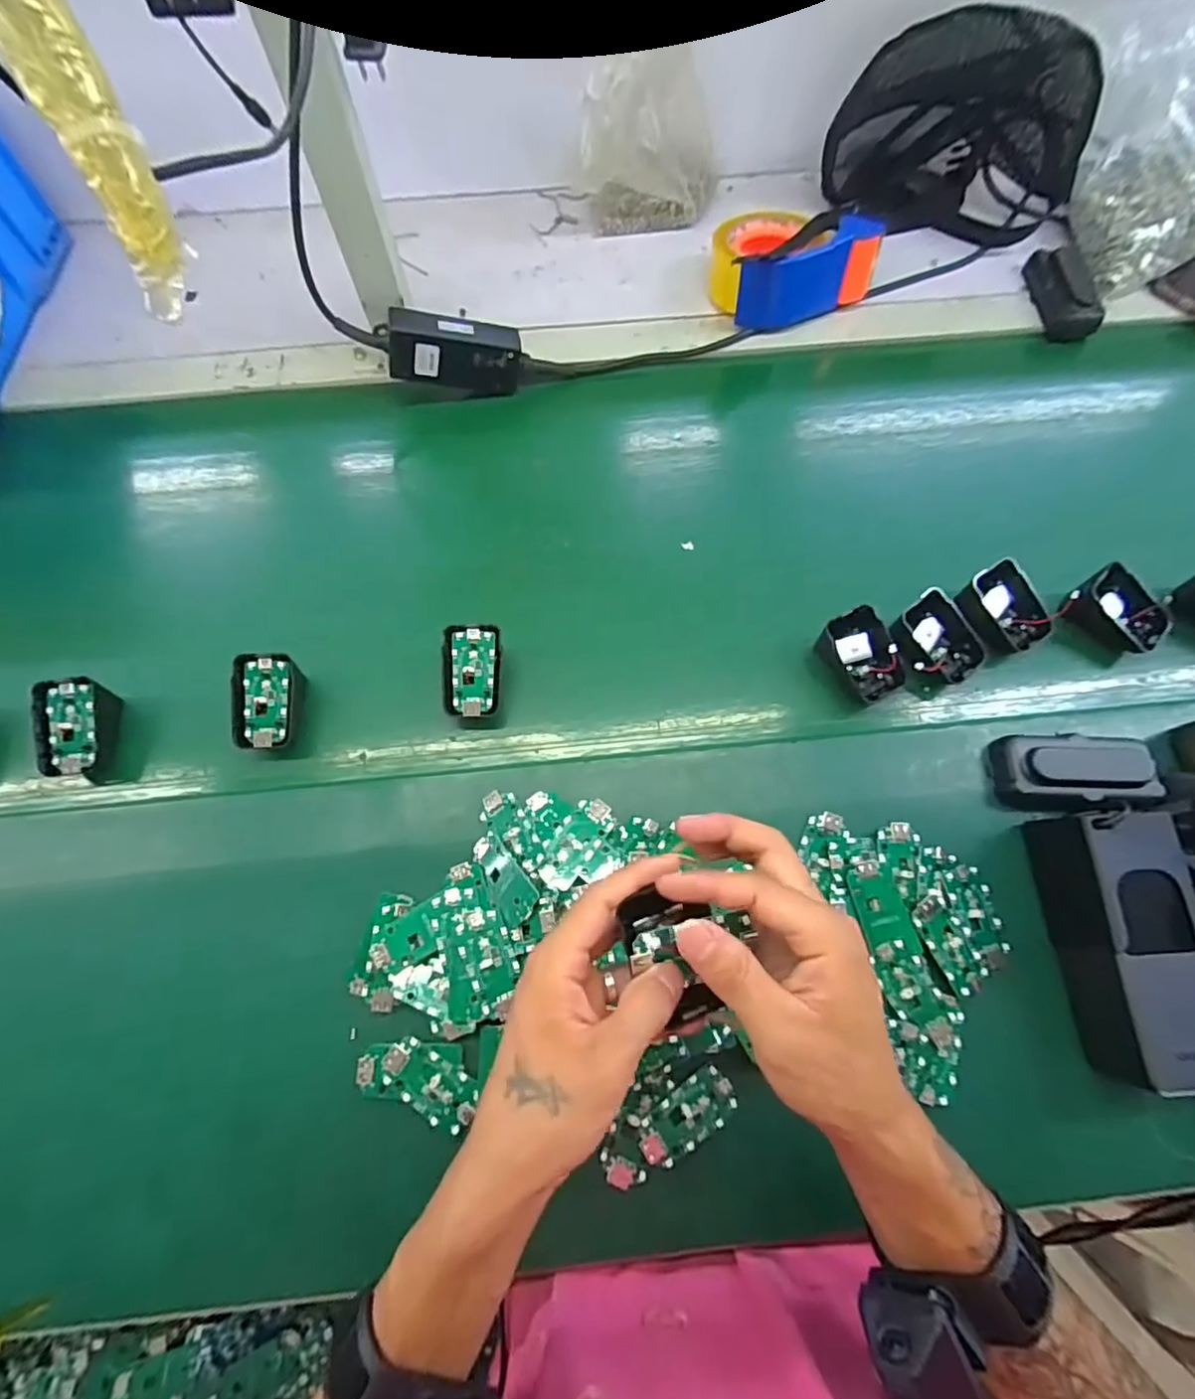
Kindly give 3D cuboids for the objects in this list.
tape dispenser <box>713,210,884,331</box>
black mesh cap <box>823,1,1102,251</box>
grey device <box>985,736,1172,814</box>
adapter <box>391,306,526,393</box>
[{"bbox_3d":[0.185,-0.435,0.596,0.142,0.068,0.105,-14,69,-5],"label":"tape dispenser"},{"bbox_3d":[0.372,-0.592,0.611,0.250,0.150,0.131,9,68,4],"label":"black mesh cap"},{"bbox_3d":[0.336,0.053,0.430,0.100,0.035,0.055,-2,68,0],"label":"grey device"},{"bbox_3d":[-0.126,-0.311,0.545,0.115,0.052,0.026,-2,68,-21],"label":"adapter"}]

